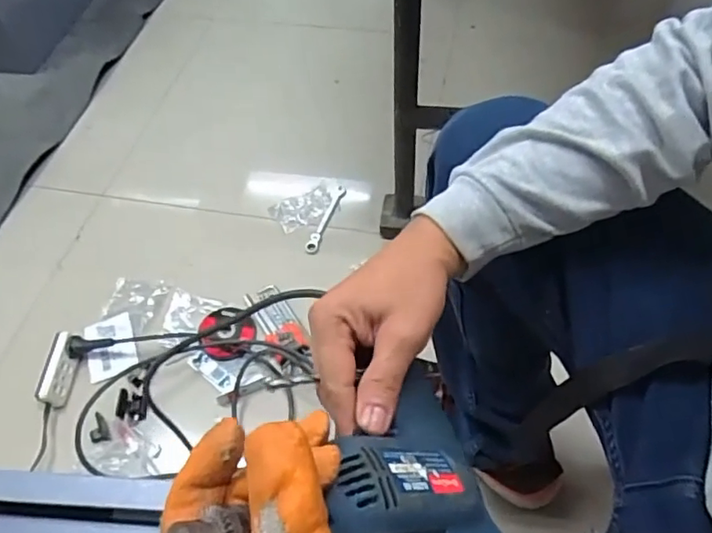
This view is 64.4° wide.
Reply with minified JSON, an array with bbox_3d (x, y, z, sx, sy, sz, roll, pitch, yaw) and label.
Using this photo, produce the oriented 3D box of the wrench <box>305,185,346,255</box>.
[{"bbox_3d":[-0.054,-0.089,1.011,0.023,0.007,0.165,14,59,13],"label":"wrench"}]

